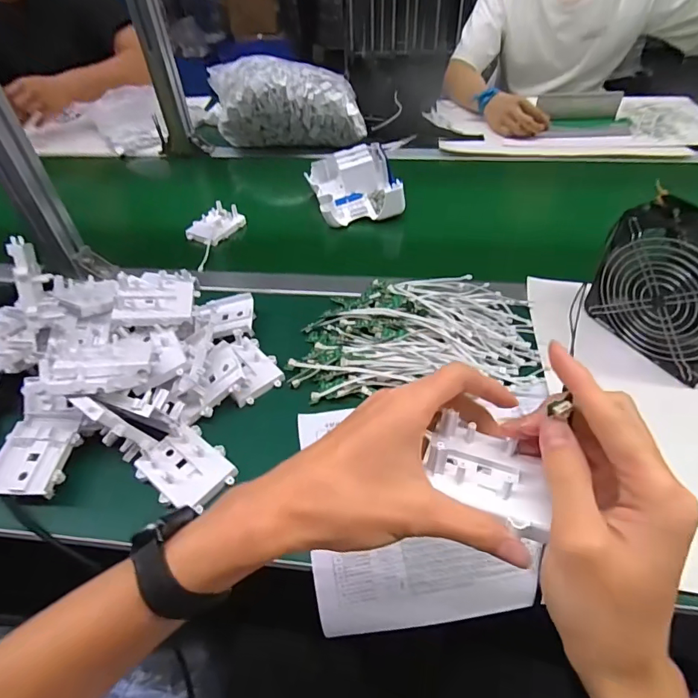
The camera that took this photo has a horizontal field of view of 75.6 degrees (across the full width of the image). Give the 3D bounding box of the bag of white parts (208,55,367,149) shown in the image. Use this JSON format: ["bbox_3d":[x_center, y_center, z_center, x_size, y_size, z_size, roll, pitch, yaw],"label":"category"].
[{"bbox_3d":[-0.131,-0.515,0.952,0.314,0.146,0.147,1,46,3],"label":"bag of white parts"}]

